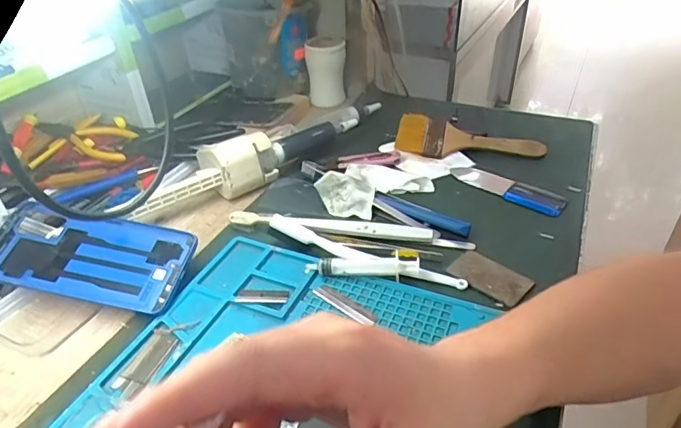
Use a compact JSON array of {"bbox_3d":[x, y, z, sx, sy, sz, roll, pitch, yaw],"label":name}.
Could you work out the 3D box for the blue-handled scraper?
[{"bbox_3d":[0.170,-0.028,0.499,0.121,0.007,0.032,29,46,35],"label":"blue-handled scraper"}]

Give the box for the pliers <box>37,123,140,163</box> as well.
[{"bbox_3d":[-0.287,-0.091,0.558,0.110,0.023,0.050,13,39,19],"label":"pliers"}]

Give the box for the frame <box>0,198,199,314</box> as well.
[{"bbox_3d":[-0.207,0.034,0.398,0.165,0.009,0.075,11,52,6],"label":"frame"}]

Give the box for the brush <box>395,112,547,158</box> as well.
[{"bbox_3d":[0.147,-0.085,0.564,0.169,0.022,0.059,12,39,18],"label":"brush"}]

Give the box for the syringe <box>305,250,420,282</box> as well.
[{"bbox_3d":[0.019,0.039,0.391,0.091,0.018,0.030,-6,37,-5],"label":"syringe"}]

